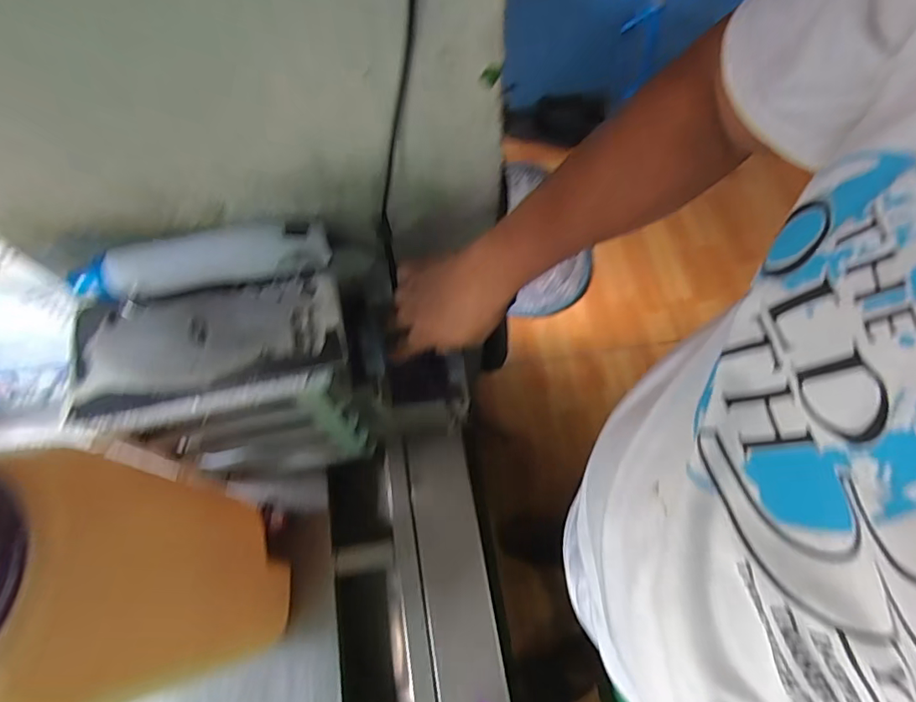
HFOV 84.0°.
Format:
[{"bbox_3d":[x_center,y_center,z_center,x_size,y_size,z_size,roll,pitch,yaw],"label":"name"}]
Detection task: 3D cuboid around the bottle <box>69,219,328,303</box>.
[{"bbox_3d":[-0.230,-0.084,0.459,0.218,0.046,0.045,-13,68,-4],"label":"bottle"}]

